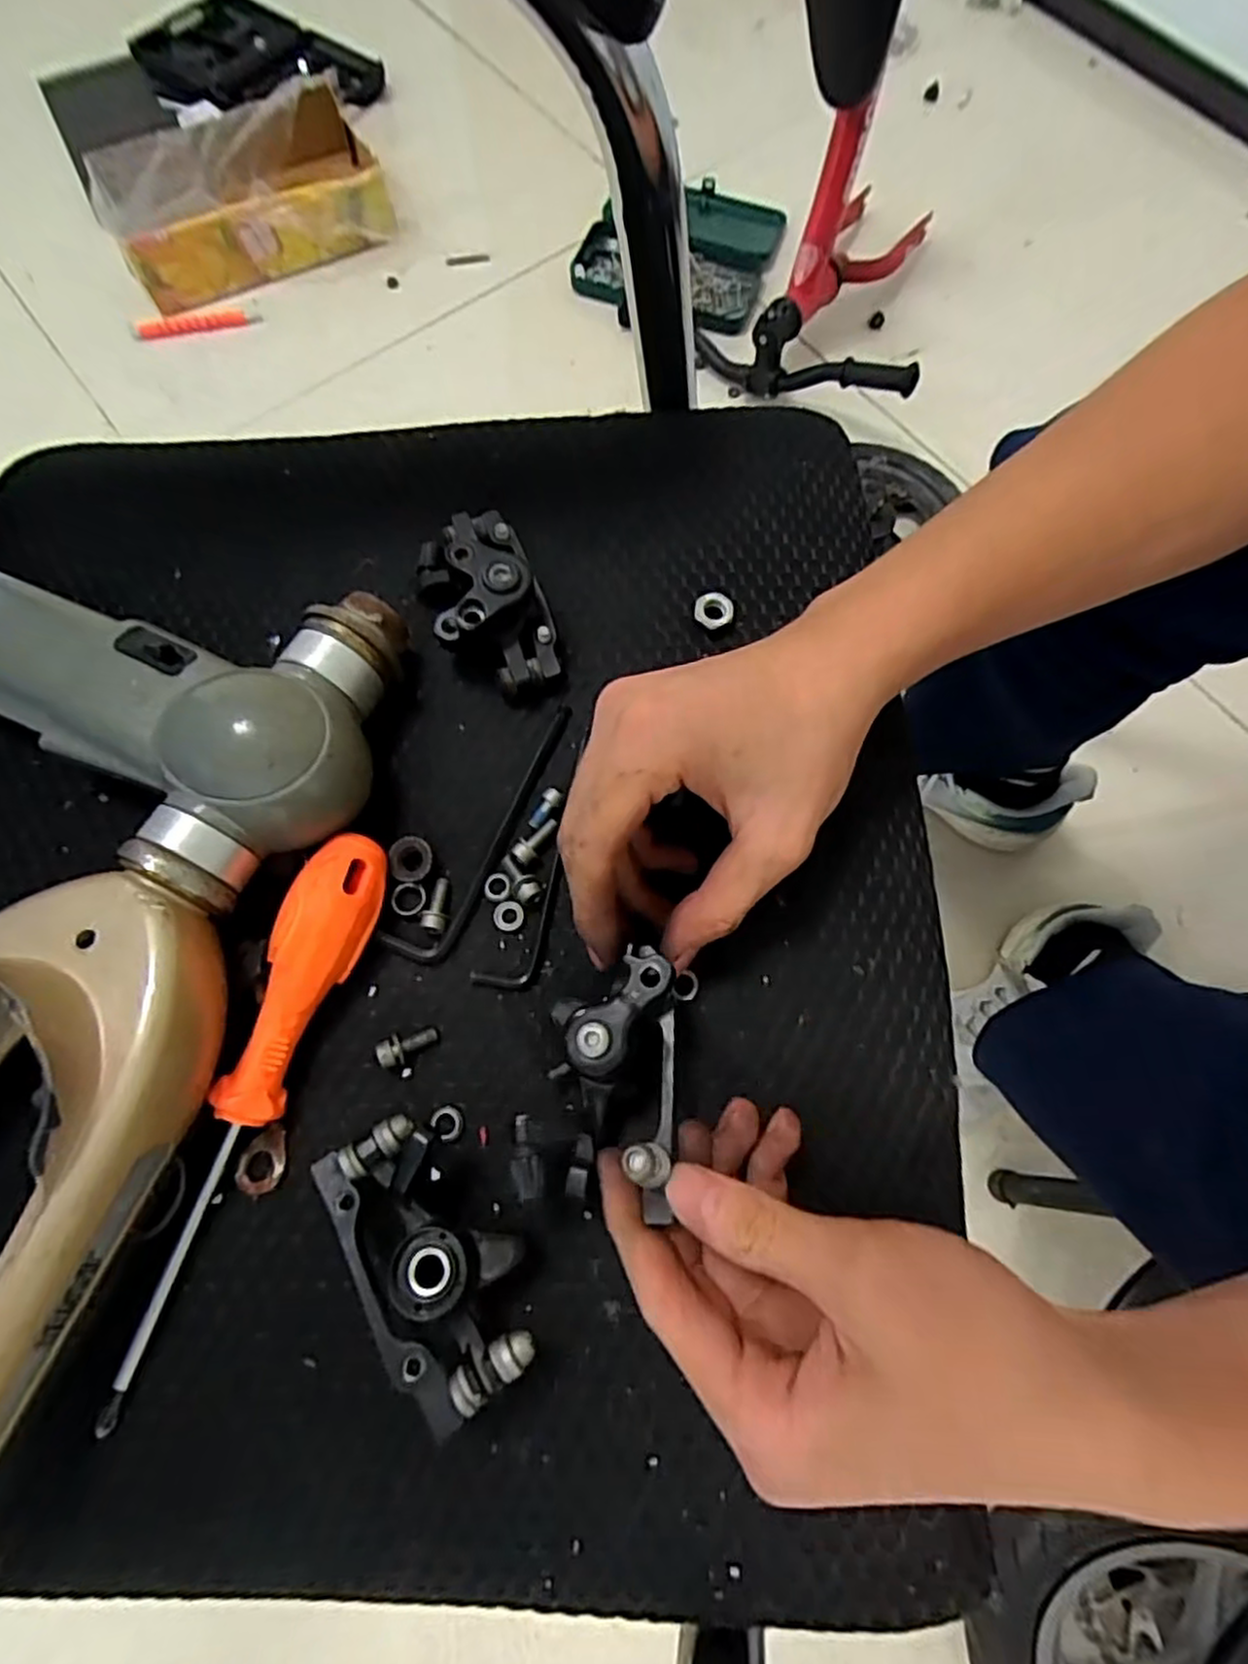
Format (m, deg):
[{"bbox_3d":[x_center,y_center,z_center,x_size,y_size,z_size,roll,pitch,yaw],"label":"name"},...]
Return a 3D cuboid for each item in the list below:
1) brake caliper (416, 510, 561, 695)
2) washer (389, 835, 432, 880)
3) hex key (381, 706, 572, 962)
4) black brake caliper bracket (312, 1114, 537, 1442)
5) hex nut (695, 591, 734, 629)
[{"bbox_3d":[-0.058,-0.099,0.301,0.044,0.030,0.080,-21,74,-7],"label":"brake caliper"},{"bbox_3d":[-0.084,0.010,0.288,0.016,0.005,0.017,-2,73,-1],"label":"washer"},{"bbox_3d":[-0.050,0.001,0.293,0.024,0.007,0.119,34,75,10],"label":"hex key"},{"bbox_3d":[-0.062,0.133,0.233,0.043,0.037,0.082,-36,76,-11],"label":"black brake caliper bracket"},{"bbox_3d":[0.039,-0.096,0.314,0.016,0.004,0.016,12,73,3],"label":"hex nut"}]

